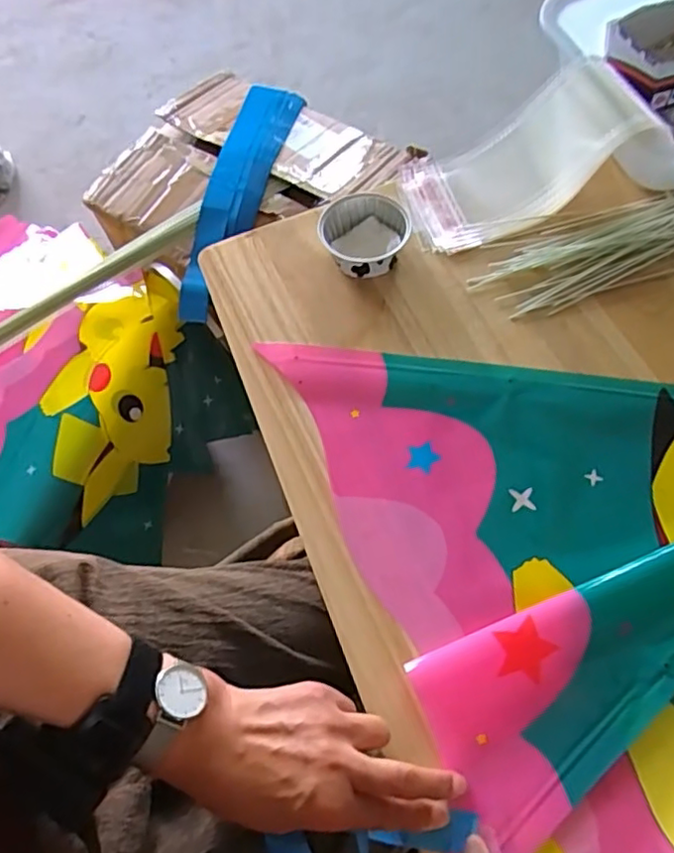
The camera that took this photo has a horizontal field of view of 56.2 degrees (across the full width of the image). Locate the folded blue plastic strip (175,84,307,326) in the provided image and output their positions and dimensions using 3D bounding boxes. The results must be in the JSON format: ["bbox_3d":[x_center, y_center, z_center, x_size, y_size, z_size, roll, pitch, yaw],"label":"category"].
[{"bbox_3d":[-0.141,-0.347,0.909,0.089,0.062,0.448,10,66,10],"label":"folded blue plastic strip"}]

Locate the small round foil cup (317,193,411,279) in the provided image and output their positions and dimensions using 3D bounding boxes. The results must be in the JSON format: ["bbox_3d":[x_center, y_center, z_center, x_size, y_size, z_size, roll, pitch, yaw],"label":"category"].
[{"bbox_3d":[0.026,-0.177,0.592,0.080,0.039,0.079,-1,65,3],"label":"small round foil cup"}]

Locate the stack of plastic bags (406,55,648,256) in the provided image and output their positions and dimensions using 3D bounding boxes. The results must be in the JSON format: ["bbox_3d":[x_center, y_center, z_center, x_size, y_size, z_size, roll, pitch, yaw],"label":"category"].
[{"bbox_3d":[0.159,-0.254,0.585,0.184,0.093,0.114,-17,65,-5],"label":"stack of plastic bags"}]

